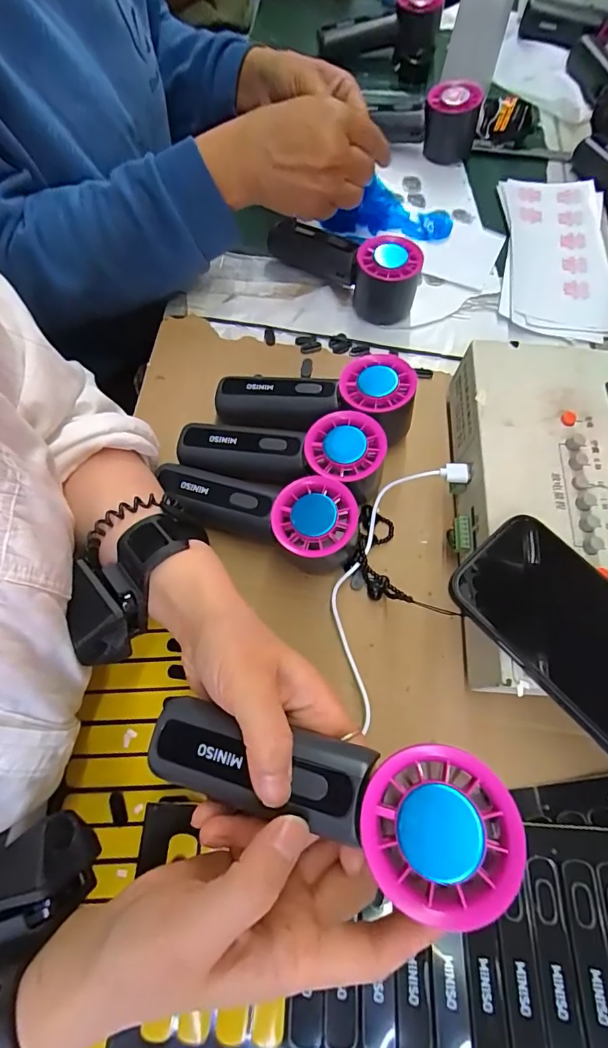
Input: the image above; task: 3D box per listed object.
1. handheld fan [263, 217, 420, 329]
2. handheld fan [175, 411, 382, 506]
[{"bbox_3d":[0.036,-0.248,0.439,0.152,0.053,0.047,34,72,12],"label":"handheld fan"},{"bbox_3d":[-0.020,-0.047,0.361,0.153,0.049,0.062,6,68,2],"label":"handheld fan"}]

